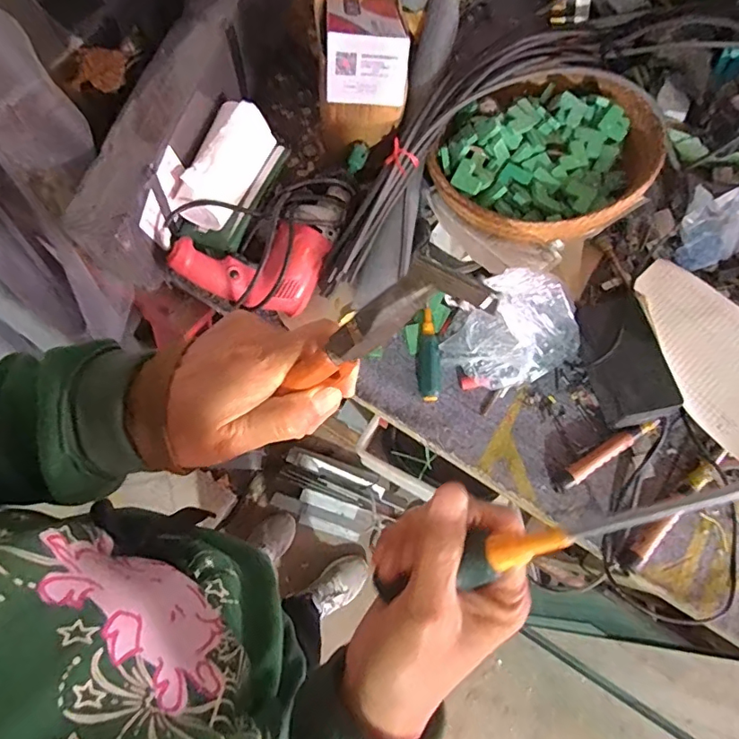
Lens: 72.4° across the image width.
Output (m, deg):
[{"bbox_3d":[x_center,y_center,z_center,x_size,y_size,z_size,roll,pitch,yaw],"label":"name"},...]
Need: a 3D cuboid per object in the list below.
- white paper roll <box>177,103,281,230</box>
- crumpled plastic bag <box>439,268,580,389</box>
[{"bbox_3d":[-0.186,-0.275,0.670,0.059,0.065,0.175,22,74,4],"label":"white paper roll"},{"bbox_3d":[0.198,-0.053,0.665,0.179,0.142,0.119,-25,77,-7],"label":"crumpled plastic bag"}]

